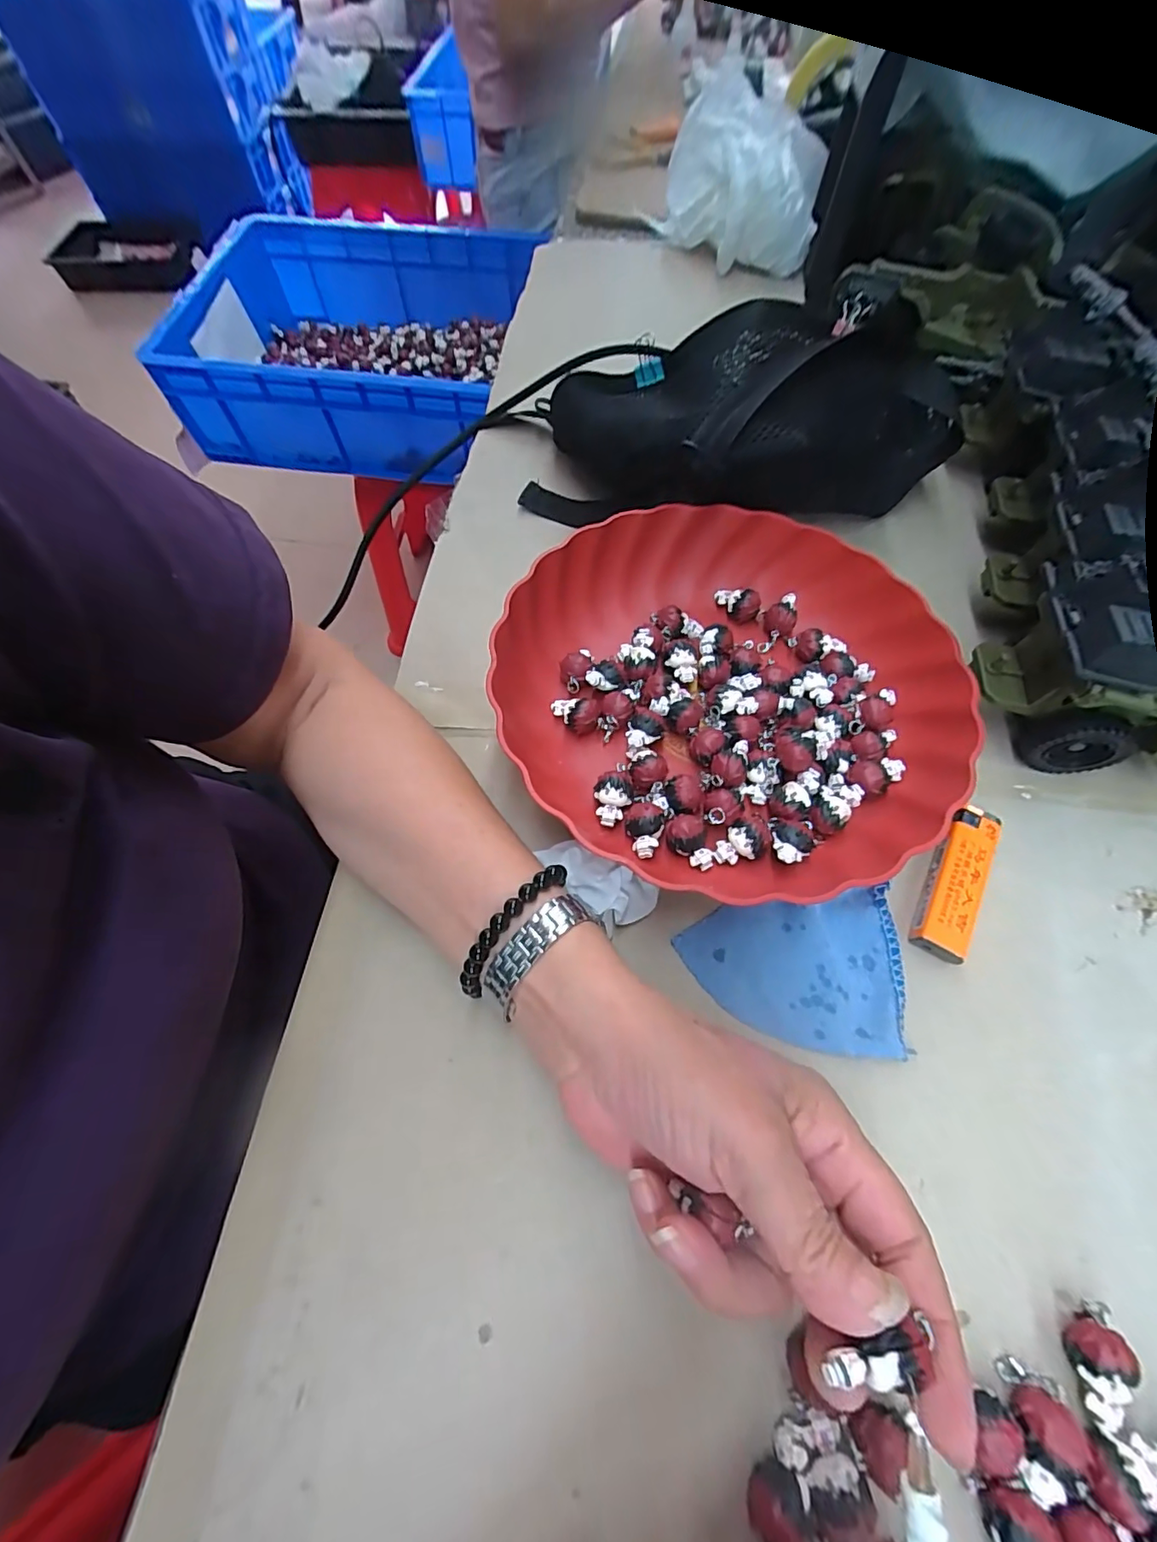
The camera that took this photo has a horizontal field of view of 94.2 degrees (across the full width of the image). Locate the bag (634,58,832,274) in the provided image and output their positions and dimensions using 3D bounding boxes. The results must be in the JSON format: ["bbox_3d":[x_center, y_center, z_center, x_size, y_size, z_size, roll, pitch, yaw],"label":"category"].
[{"bbox_3d":[0.170,-0.617,0.560,0.162,0.091,0.173,12,65,5],"label":"bag"}]

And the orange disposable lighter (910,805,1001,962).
[{"bbox_3d":[0.189,0.055,0.271,0.025,0.014,0.079,26,67,11],"label":"orange disposable lighter"}]

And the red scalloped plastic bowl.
[{"bbox_3d":[0.081,-0.049,0.298,0.234,0.052,0.240,0,65,-1],"label":"red scalloped plastic bowl"}]

